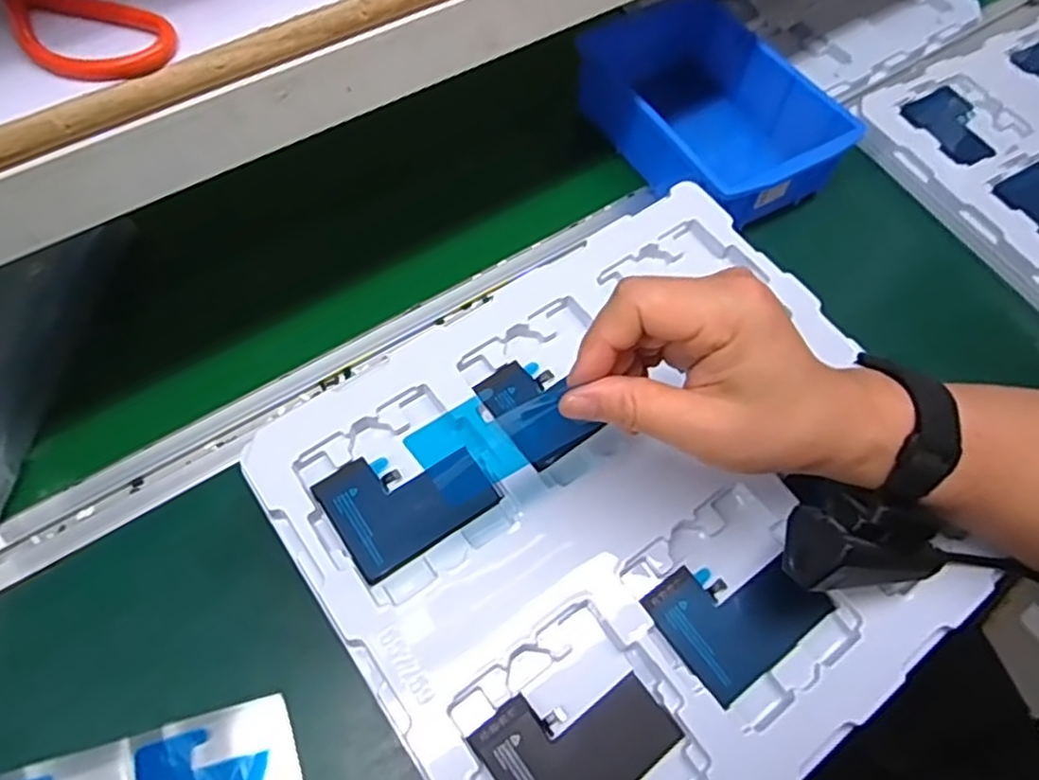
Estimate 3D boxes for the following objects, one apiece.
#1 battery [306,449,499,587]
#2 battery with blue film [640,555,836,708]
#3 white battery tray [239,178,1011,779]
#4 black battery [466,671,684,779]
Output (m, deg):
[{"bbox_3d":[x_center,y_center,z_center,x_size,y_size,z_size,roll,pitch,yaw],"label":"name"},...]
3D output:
[{"bbox_3d":[-0.057,0.052,0.353,0.075,0.006,0.059,-33,67,-17],"label":"battery"},{"bbox_3d":[0.105,0.104,0.336,0.073,0.007,0.058,-33,67,-17],"label":"battery with blue film"},{"bbox_3d":[0.063,0.051,0.355,0.311,0.020,0.274,-33,67,-17],"label":"white battery tray"},{"bbox_3d":[0.025,0.153,0.307,0.076,0.006,0.058,-34,67,-18],"label":"black battery"}]

